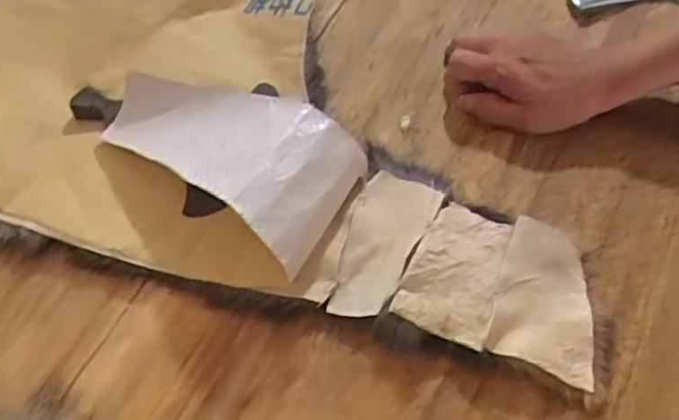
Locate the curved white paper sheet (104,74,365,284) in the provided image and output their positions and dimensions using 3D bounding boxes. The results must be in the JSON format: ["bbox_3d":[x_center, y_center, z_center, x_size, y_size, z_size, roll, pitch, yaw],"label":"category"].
[{"bbox_3d":[-0.077,-0.048,0.467,0.207,0.062,0.099,34,65,22],"label":"curved white paper sheet"}]

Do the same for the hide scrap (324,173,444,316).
[{"bbox_3d":[0.026,0.023,0.435,0.049,0.014,0.105,21,61,16],"label":"hide scrap"}]

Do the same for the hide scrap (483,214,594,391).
[{"bbox_3d":[0.126,0.053,0.403,0.059,0.019,0.093,14,59,12],"label":"hide scrap"}]

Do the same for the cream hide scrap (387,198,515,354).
[{"bbox_3d":[0.074,0.038,0.411,0.055,0.019,0.090,21,61,17],"label":"cream hide scrap"}]

